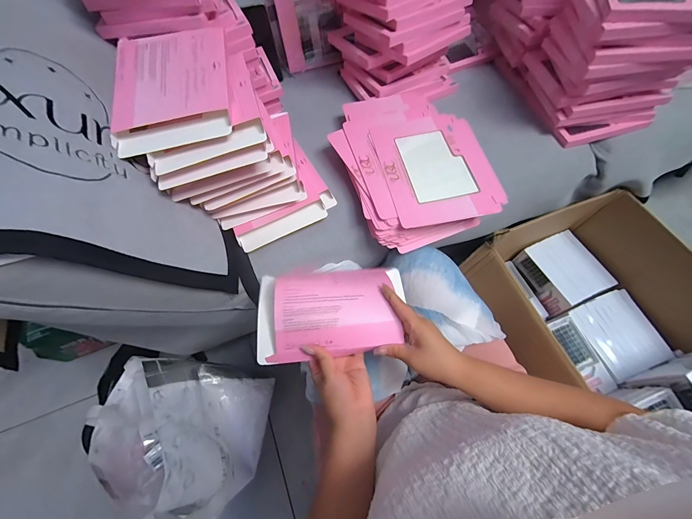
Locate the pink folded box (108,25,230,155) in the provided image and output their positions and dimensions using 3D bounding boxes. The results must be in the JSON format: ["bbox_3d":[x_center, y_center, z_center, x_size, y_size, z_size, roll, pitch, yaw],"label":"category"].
[{"bbox_3d":[-0.247,-0.253,0.457,0.162,0.038,0.213,-10,64,-2],"label":"pink folded box"}]

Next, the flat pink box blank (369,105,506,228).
[{"bbox_3d":[0.156,-0.174,0.563,0.181,0.012,0.246,-12,64,-2],"label":"flat pink box blank"}]

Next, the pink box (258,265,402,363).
[{"bbox_3d":[-0.019,0.078,0.480,0.226,0.073,0.146,-6,64,0],"label":"pink box"}]

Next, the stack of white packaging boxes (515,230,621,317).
[{"bbox_3d":[0.575,0.030,0.836,0.139,0.092,0.175,-21,65,-7],"label":"stack of white packaging boxes"}]

